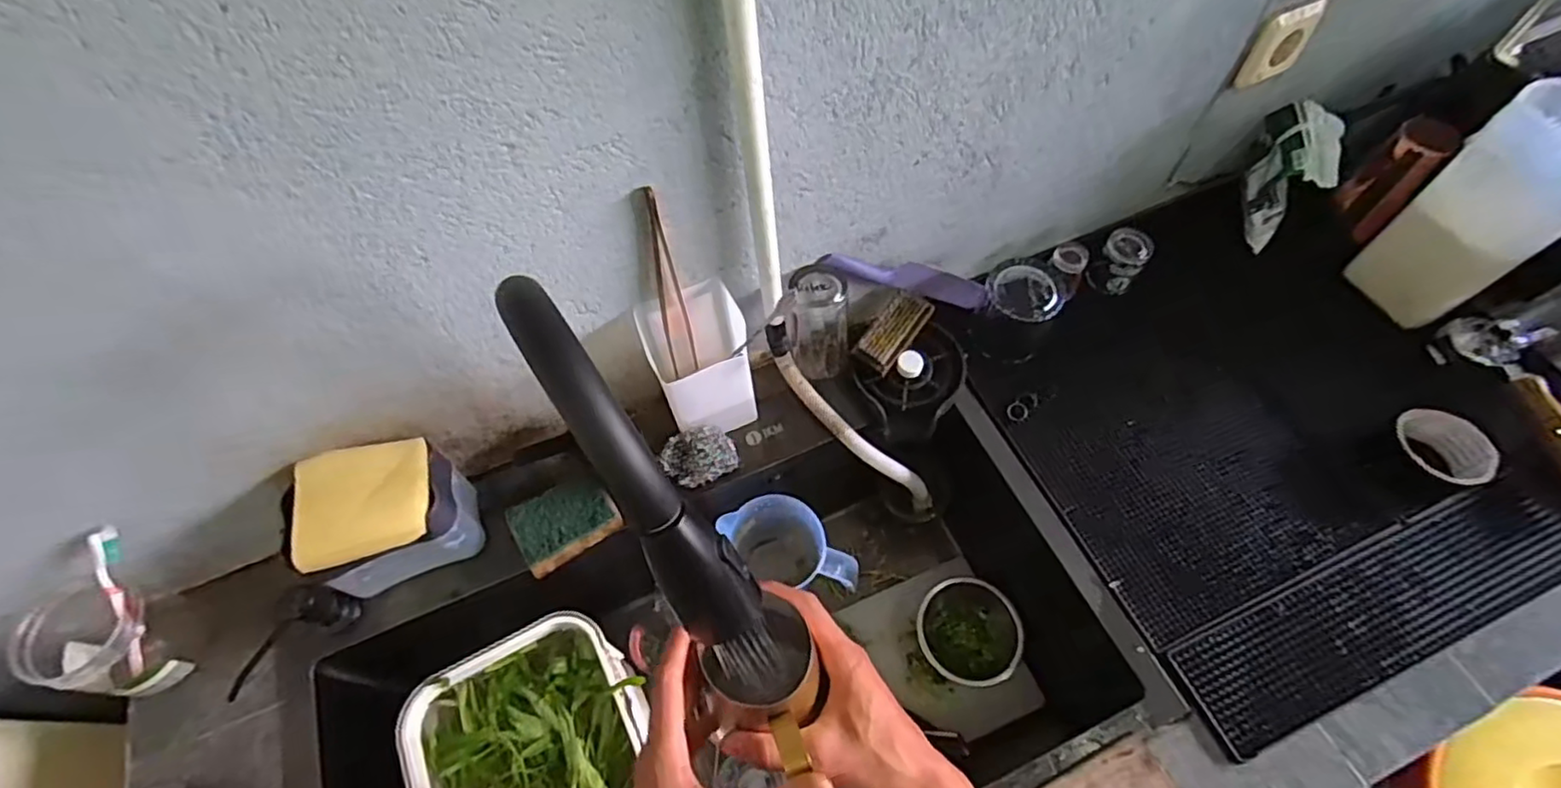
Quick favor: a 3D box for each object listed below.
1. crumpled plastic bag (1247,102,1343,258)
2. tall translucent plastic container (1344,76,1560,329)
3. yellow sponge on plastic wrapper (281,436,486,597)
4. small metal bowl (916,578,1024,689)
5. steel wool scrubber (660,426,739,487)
[{"bbox_3d":[0.602,-0.254,0.779,0.078,0.168,0.068,16,27,10],"label":"crumpled plastic bag"},{"bbox_3d":[0.738,-0.188,0.691,0.084,0.236,0.122,-26,63,-13],"label":"tall translucent plastic container"},{"bbox_3d":[-0.375,0.117,0.617,0.132,0.120,0.102,-18,61,-9],"label":"yellow sponge on plastic wrapper"},{"bbox_3d":[0.222,0.282,0.780,0.115,0.036,0.117,-1,60,1],"label":"small metal bowl"},{"bbox_3d":[-0.084,0.065,0.686,0.078,0.042,0.050,-16,61,-8],"label":"steel wool scrubber"}]

